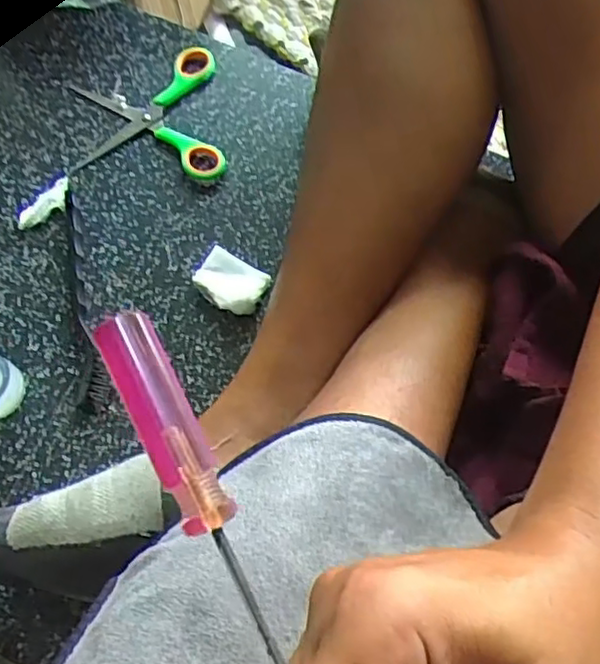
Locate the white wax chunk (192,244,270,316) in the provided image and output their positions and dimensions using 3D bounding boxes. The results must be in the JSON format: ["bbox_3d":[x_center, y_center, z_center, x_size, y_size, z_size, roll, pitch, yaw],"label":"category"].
[{"bbox_3d":[-0.054,-0.038,0.525,0.055,0.016,0.039,28,74,6],"label":"white wax chunk"}]

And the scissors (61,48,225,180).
[{"bbox_3d":[-0.126,-0.177,0.563,0.118,0.015,0.112,-4,73,-3],"label":"scissors"}]

